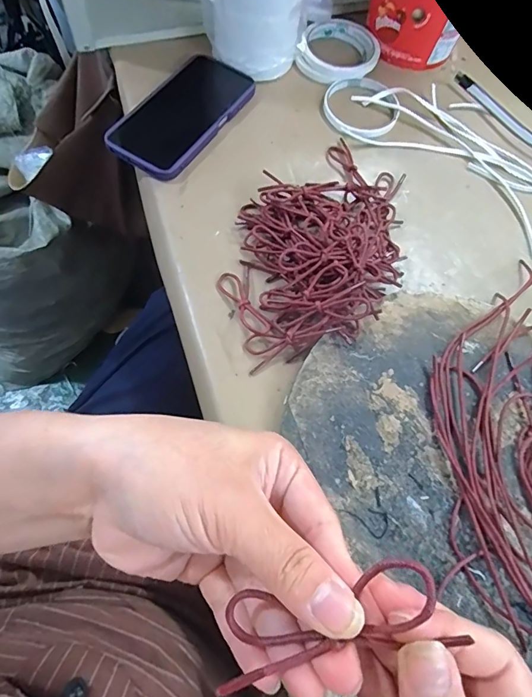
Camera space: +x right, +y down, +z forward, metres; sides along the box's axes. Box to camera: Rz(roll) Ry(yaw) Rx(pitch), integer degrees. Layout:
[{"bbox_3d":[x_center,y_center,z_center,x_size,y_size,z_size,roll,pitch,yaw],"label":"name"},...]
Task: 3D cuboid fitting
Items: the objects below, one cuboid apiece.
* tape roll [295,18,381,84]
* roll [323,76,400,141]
[{"bbox_3d":[0.085,-0.343,0.498,0.086,0.022,0.093,1,68,-3],"label":"tape roll"},{"bbox_3d":[0.102,-0.267,0.471,0.080,0.008,0.085,1,68,-3],"label":"roll"}]

